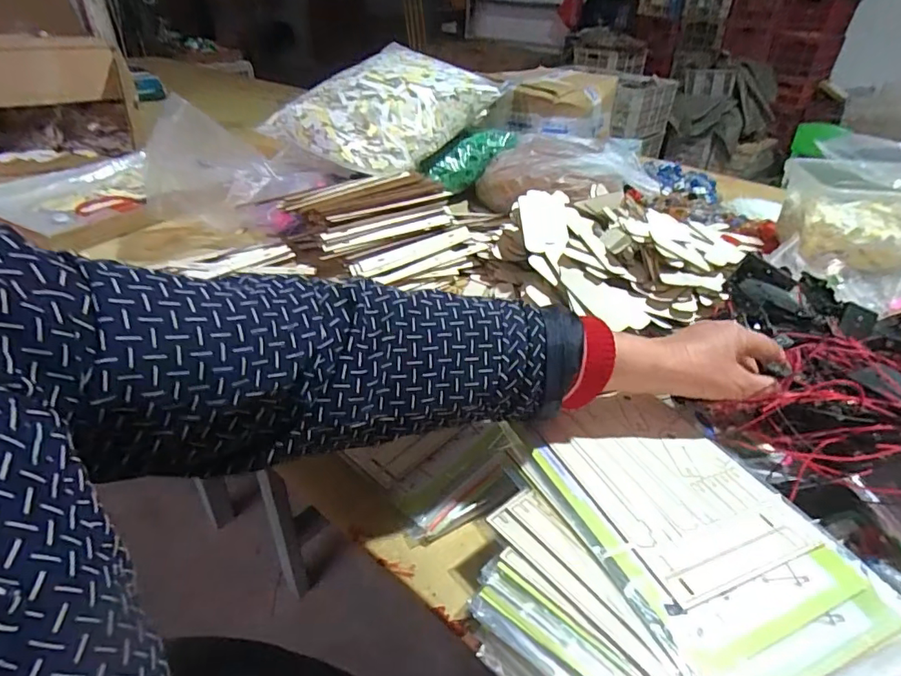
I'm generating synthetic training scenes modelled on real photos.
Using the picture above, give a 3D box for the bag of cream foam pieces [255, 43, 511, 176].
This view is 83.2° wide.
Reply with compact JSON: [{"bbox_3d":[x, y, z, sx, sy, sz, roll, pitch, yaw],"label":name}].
[{"bbox_3d":[-0.110,-0.404,0.890,0.253,0.150,0.327,24,41,27],"label":"bag of cream foam pieces"}]

